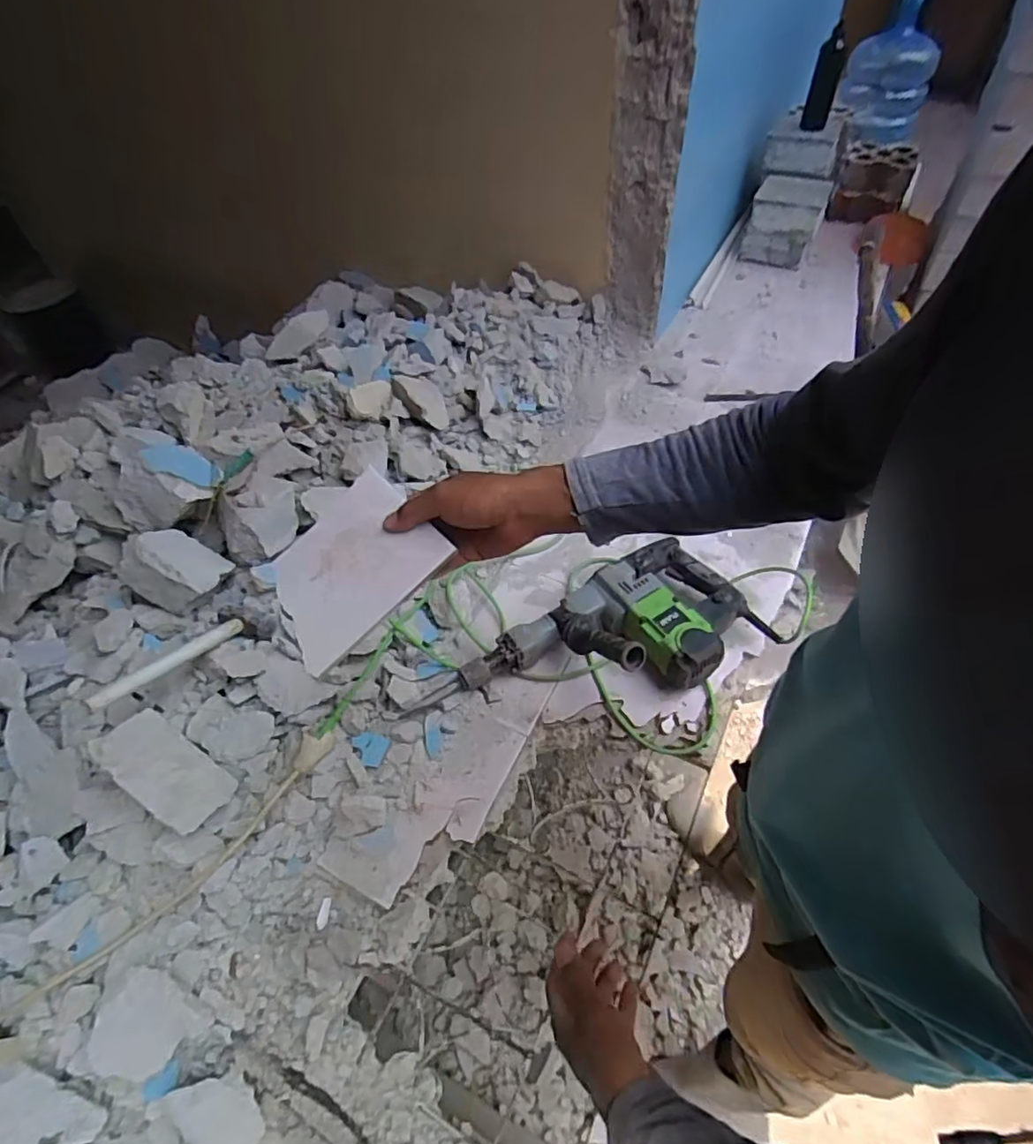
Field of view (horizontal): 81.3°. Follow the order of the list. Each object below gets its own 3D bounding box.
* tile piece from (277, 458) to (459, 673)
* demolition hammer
[{"bbox_3d":[-0.158,-0.009,0.564,0.160,0.010,0.137,-42,63,-6],"label":"tile piece"},{"bbox_3d":[0.110,0.093,0.976,0.596,0.137,0.243,-13,51,-5],"label":"demolition hammer"}]

